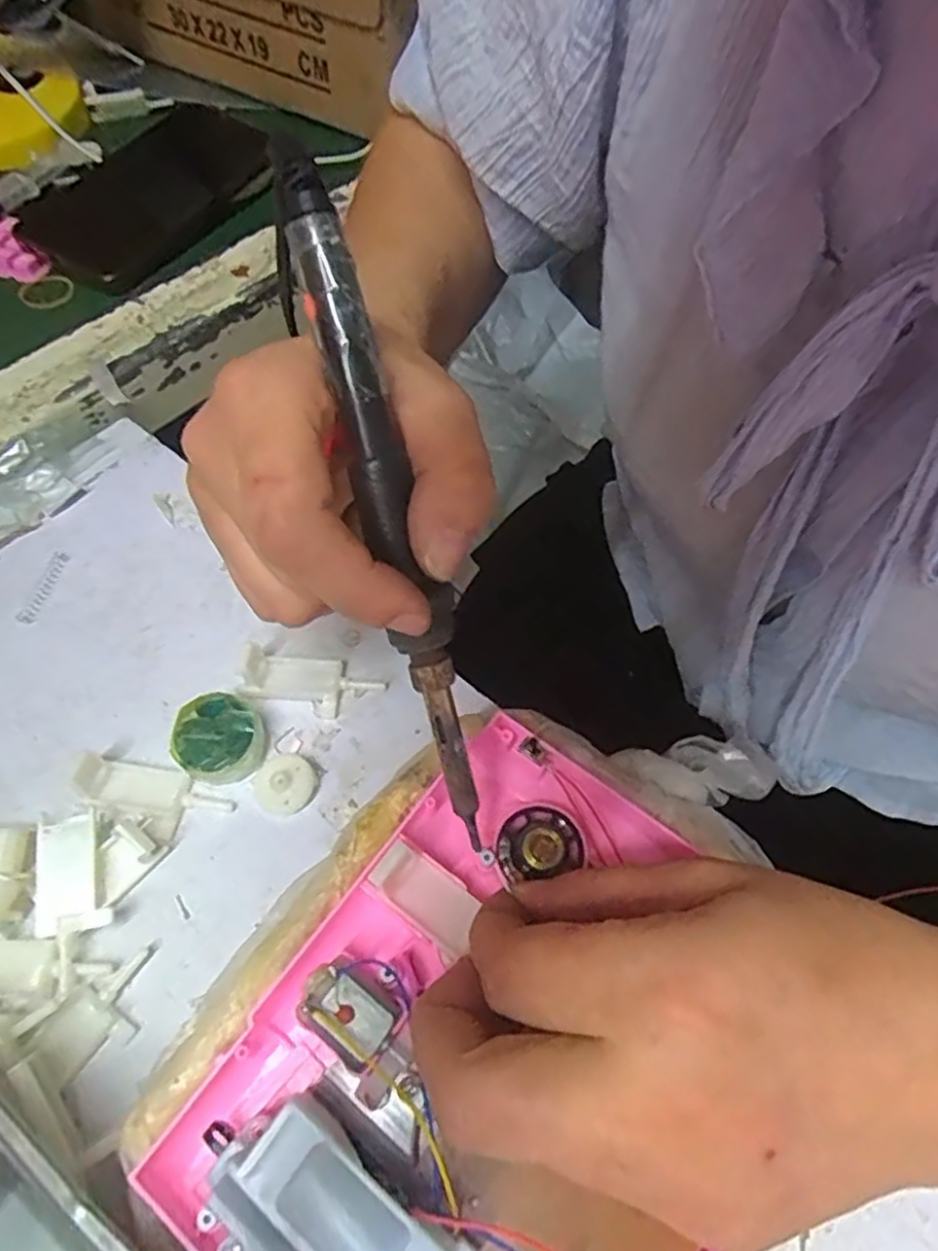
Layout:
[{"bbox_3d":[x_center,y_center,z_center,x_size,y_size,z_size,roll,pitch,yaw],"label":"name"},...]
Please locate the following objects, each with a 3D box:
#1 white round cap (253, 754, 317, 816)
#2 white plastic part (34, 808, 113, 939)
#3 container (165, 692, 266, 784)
[{"bbox_3d":[-0.071,0.061,0.267,0.023,0.008,0.021,1,60,-2],"label":"white round cap"},{"bbox_3d":[-0.140,0.086,0.244,0.022,0.008,0.043,-16,62,-12],"label":"white plastic part"},{"bbox_3d":[-0.097,0.044,0.270,0.032,0.017,0.033,1,60,-2],"label":"container"}]

